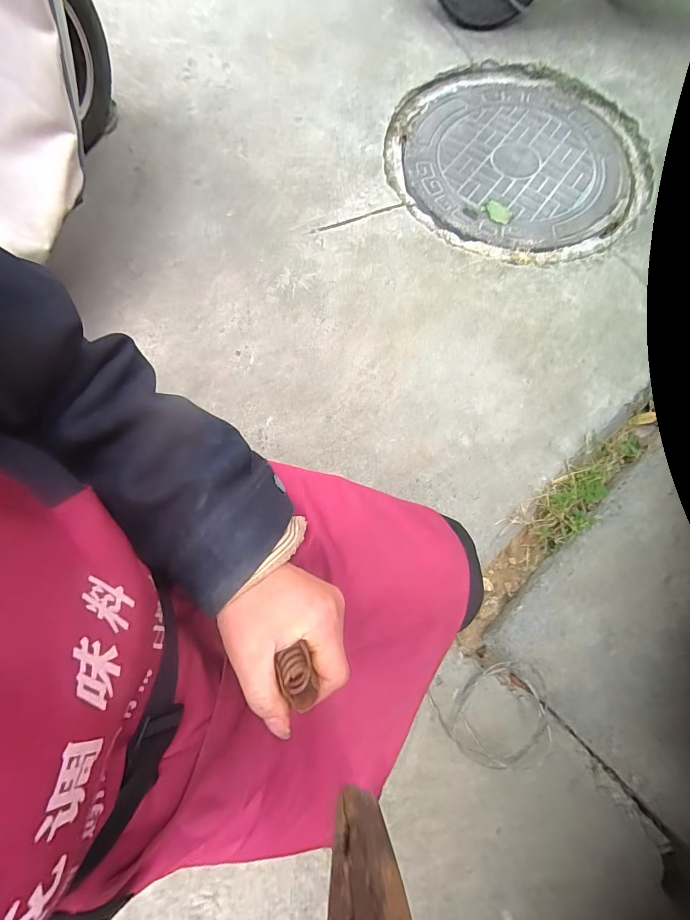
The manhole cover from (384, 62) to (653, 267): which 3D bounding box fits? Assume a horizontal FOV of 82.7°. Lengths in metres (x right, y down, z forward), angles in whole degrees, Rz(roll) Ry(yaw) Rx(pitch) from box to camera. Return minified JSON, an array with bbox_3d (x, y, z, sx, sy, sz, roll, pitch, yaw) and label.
[{"bbox_3d":[0.473,-0.826,1.063,0.661,0.027,0.733,29,73,8],"label":"manhole cover"}]

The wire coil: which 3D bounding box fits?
[{"bbox_3d":[0.255,0.428,0.649,0.183,0.028,0.147,-24,70,0],"label":"wire coil"}]

